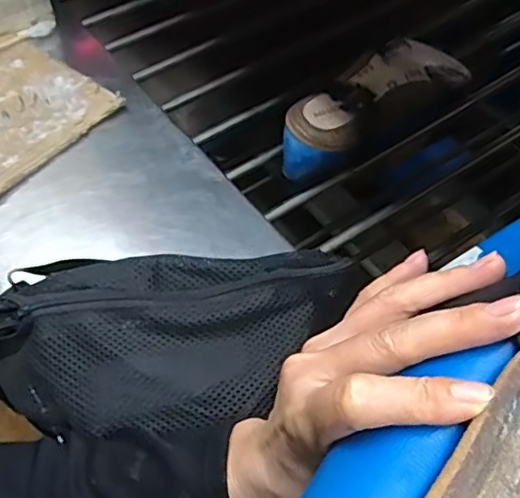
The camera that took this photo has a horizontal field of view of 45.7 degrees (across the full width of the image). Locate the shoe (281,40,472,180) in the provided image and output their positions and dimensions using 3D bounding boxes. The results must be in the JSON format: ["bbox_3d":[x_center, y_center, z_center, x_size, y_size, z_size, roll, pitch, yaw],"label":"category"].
[{"bbox_3d":[0.125,-0.152,0.649,0.262,0.073,0.076,-34,62,-24],"label":"shoe"}]

